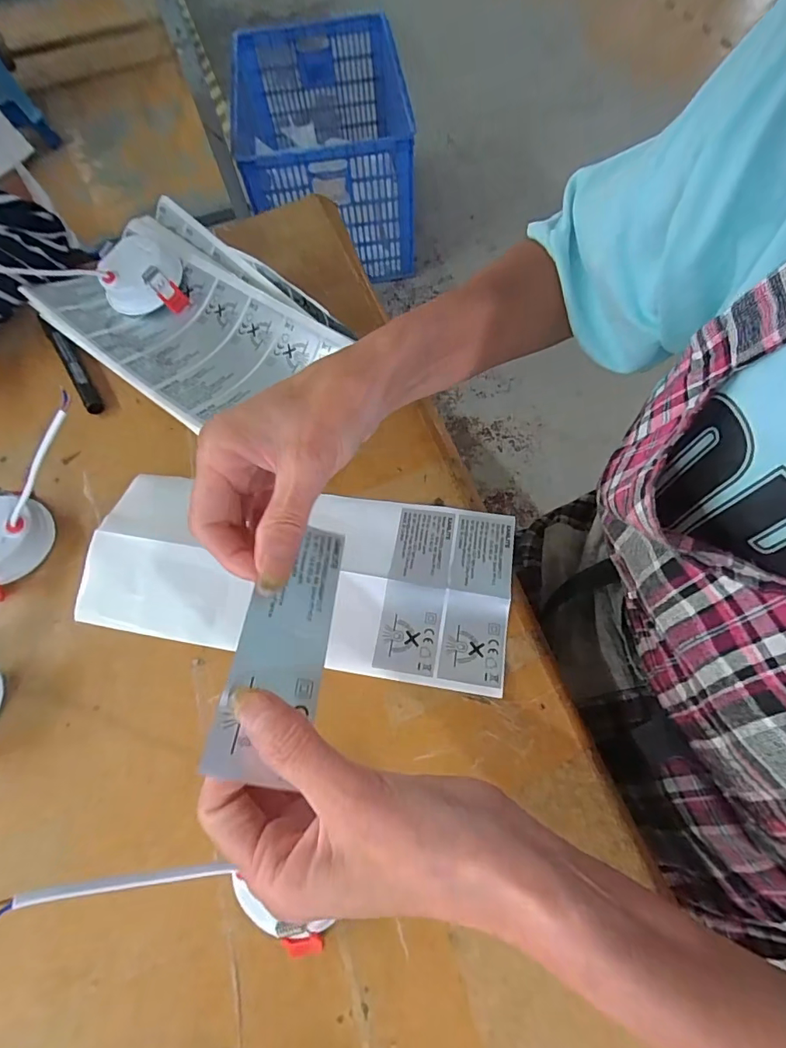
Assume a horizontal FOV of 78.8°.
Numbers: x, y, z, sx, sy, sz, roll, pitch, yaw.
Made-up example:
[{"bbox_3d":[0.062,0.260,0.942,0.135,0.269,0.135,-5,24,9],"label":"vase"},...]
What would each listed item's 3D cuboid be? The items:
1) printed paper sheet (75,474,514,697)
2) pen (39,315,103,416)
[{"bbox_3d":[-0.067,0.029,0.336,0.293,0.019,0.123,8,66,7],"label":"printed paper sheet"},{"bbox_3d":[-0.286,-0.144,0.429,0.016,0.019,0.122,-34,68,-11],"label":"pen"}]

